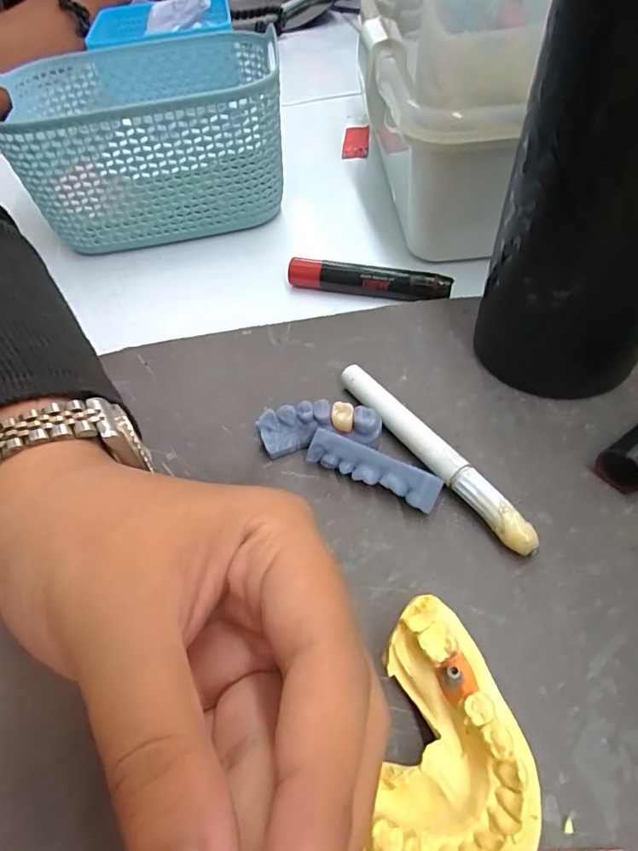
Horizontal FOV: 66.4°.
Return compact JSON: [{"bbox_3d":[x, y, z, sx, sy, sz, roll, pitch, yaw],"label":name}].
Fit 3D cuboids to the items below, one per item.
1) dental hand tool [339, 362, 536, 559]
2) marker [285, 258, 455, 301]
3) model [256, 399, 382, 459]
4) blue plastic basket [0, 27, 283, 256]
[{"bbox_3d":[0.043,0.010,0.195,0.011,0.014,0.104,-29,54,-18],"label":"dental hand tool"},{"bbox_3d":[0.026,-0.079,0.266,0.088,0.013,0.013,10,53,13],"label":"marker"},{"bbox_3d":[0.000,0.001,0.202,0.050,0.014,0.015,-1,51,4],"label":"model"},{"bbox_3d":[-0.107,-0.183,0.319,0.160,0.080,0.123,-11,51,-5],"label":"blue plastic basket"}]

